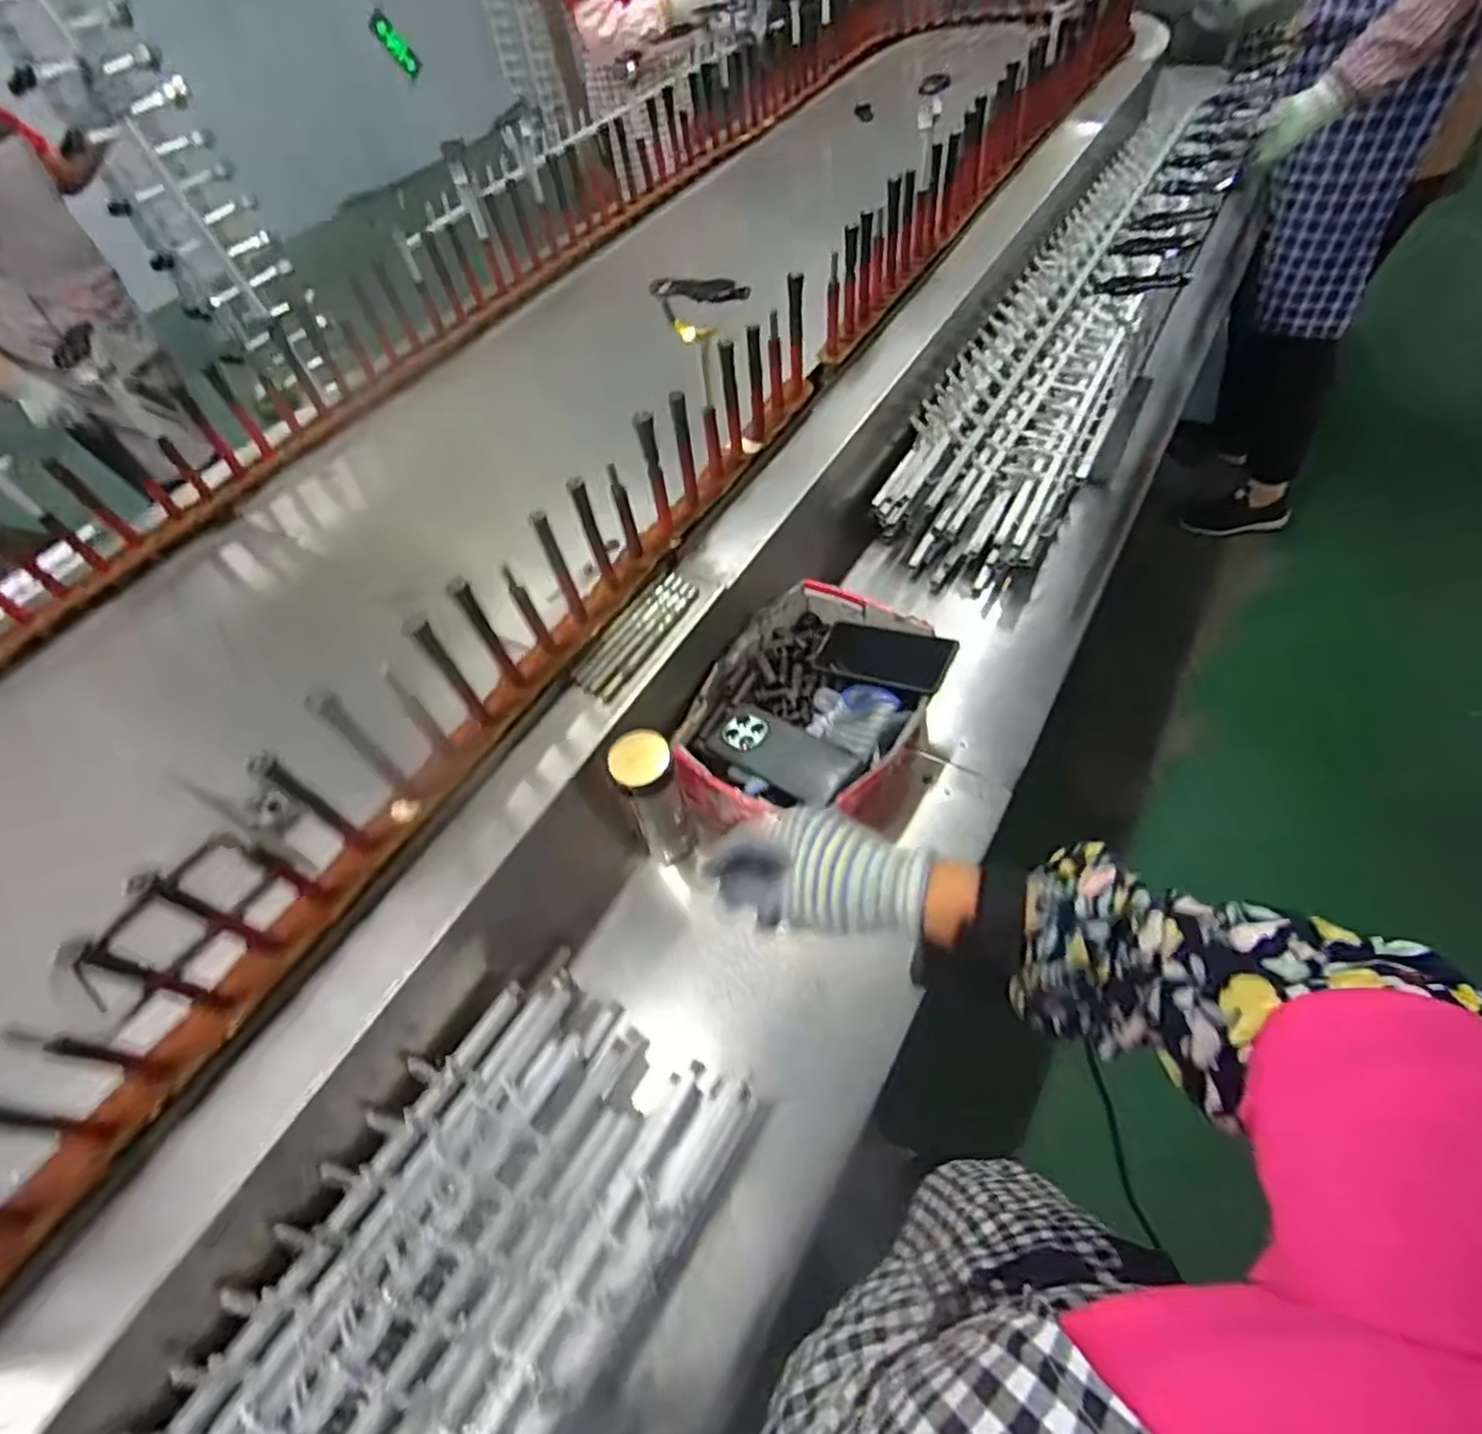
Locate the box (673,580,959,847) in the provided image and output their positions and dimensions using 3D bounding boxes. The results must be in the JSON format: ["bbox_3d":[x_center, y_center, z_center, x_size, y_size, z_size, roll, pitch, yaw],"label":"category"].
[{"bbox_3d":[0.088,-0.003,0.815,0.241,0.120,0.337,18,57,18],"label":"box"}]

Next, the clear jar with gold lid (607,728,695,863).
[{"bbox_3d":[-0.089,0.088,0.735,0.063,0.193,0.051,-14,54,-5],"label":"clear jar with gold lid"}]

